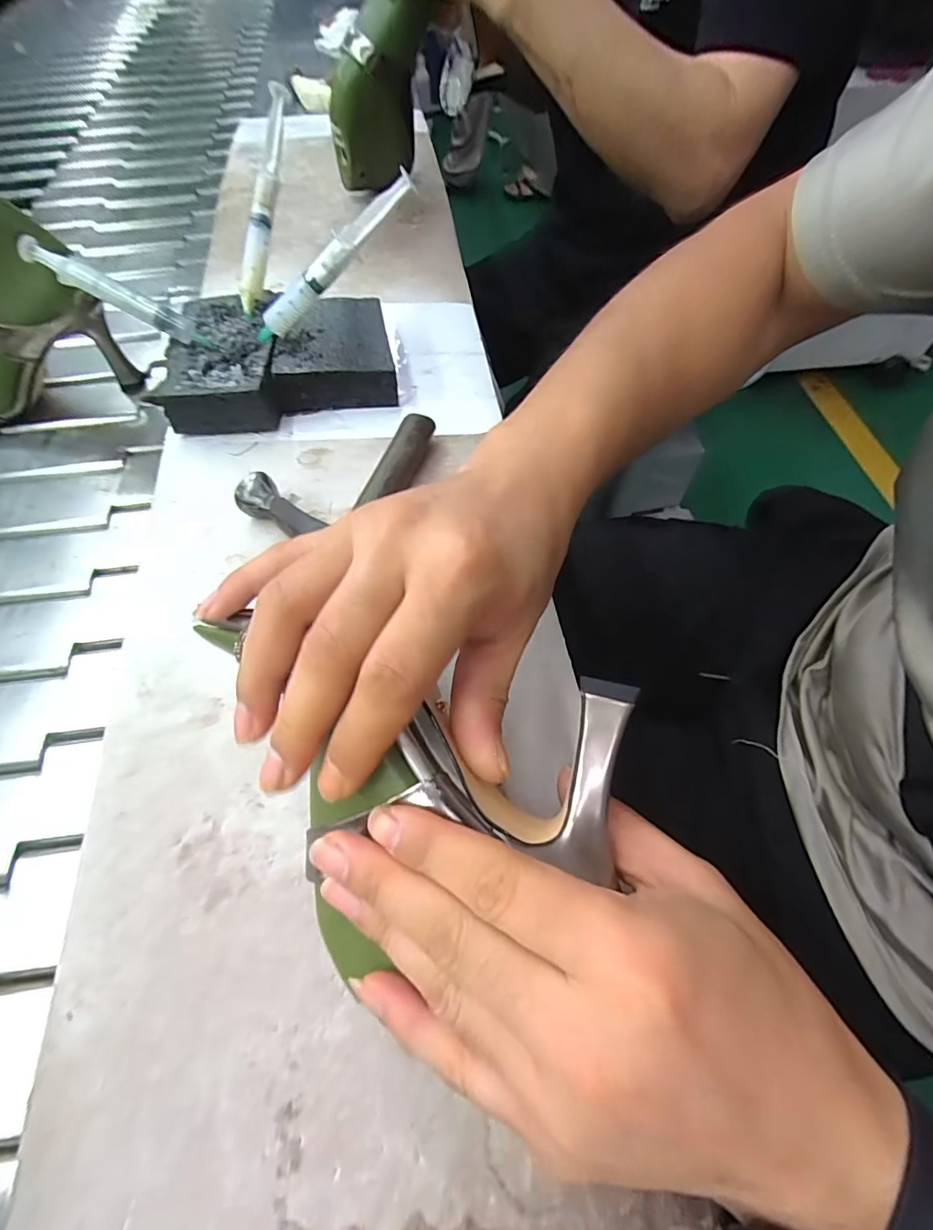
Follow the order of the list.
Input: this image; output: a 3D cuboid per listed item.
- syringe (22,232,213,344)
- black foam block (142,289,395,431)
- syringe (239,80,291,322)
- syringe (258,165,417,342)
[{"bbox_3d":[-0.246,-0.227,0.352,0.121,0.018,0.012,24,60,-15],"label":"syringe"},{"bbox_3d":[-0.142,-0.199,0.384,0.161,0.037,0.123,-10,61,-6],"label":"black foam block"},{"bbox_3d":[-0.152,-0.304,0.374,0.019,0.019,0.148,21,107,11],"label":"syringe"},{"bbox_3d":[-0.094,-0.236,0.335,0.147,0.019,0.012,-29,58,26],"label":"syringe"}]

